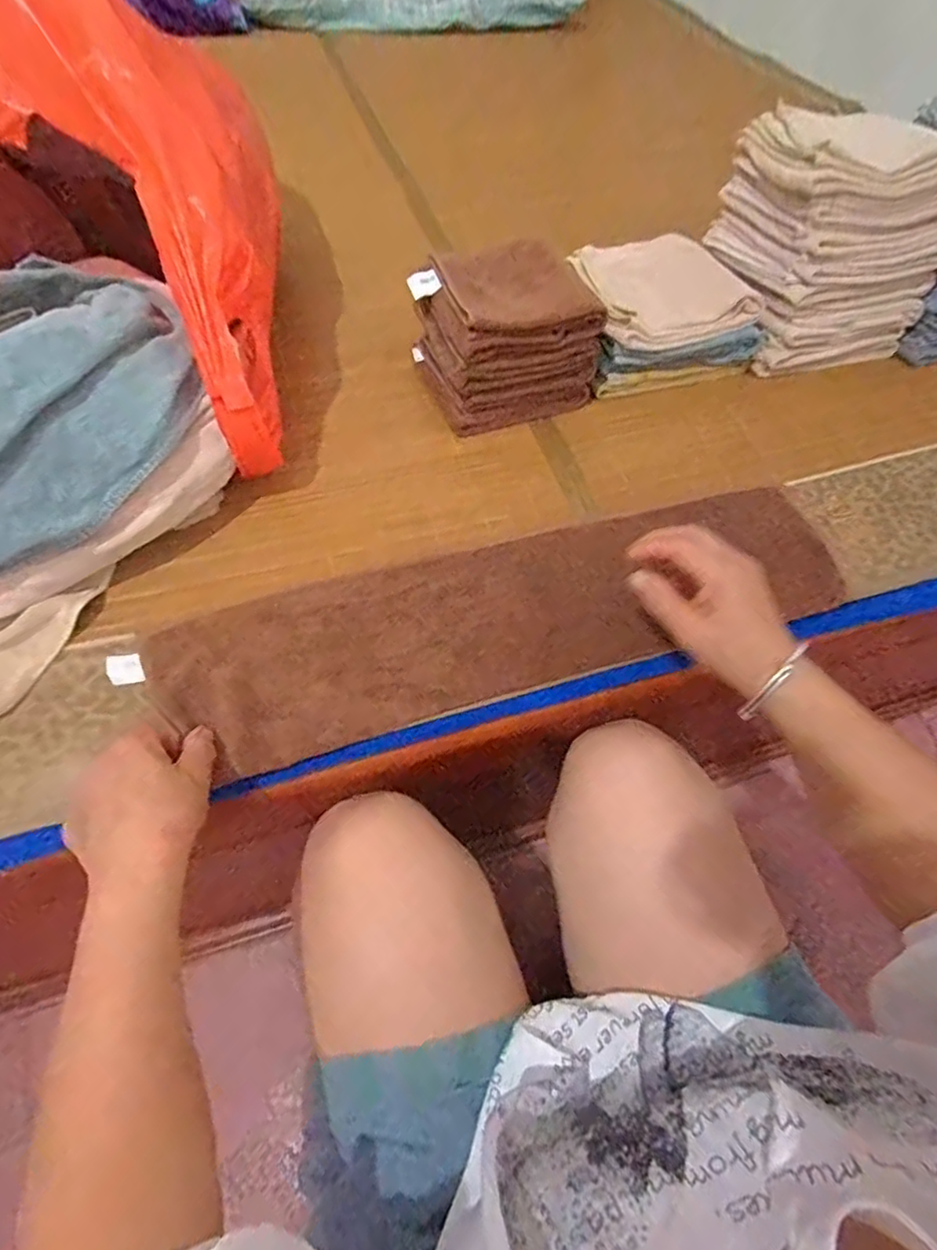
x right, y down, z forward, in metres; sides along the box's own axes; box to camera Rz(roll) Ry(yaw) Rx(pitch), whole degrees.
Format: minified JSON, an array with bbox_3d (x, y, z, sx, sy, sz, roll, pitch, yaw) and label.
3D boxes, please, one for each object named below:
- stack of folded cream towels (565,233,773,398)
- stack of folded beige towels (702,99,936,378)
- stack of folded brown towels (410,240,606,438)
[{"bbox_3d":[0.200,-0.341,0.667,0.176,0.073,0.167,-13,58,-9],"label":"stack of folded cream towels"},{"bbox_3d":[0.376,-0.408,0.649,0.173,0.183,0.193,-10,58,-7],"label":"stack of folded beige towels"},{"bbox_3d":[0.036,-0.290,0.617,0.159,0.107,0.147,-21,60,-13],"label":"stack of folded brown towels"}]

